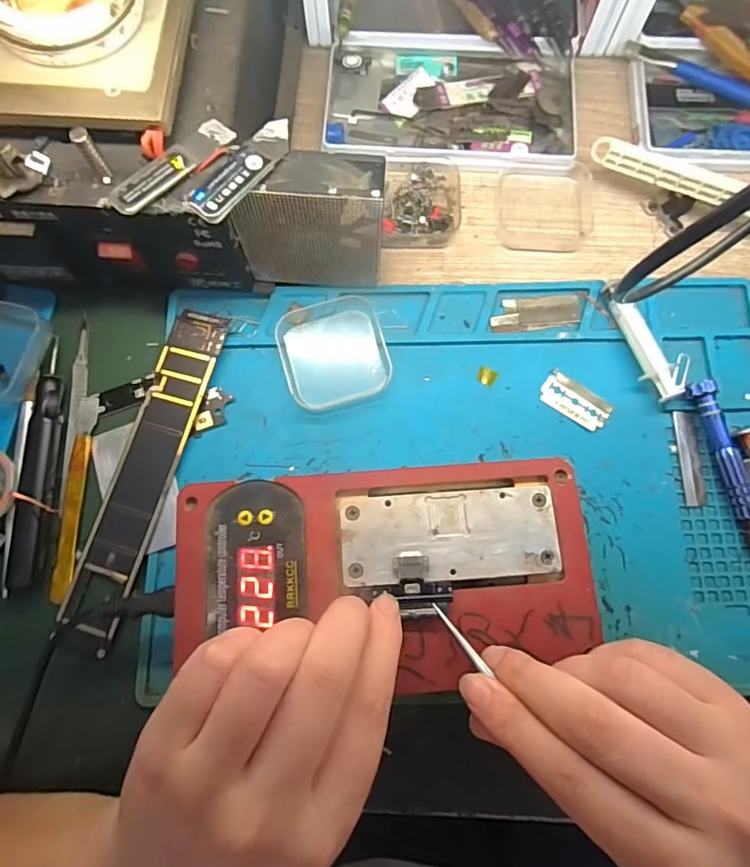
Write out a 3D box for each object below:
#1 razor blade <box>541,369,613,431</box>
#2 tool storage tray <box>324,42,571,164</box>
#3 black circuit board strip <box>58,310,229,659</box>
[{"bbox_3d":[0.124,-0.020,0.307,0.043,0.004,0.022,34,80,8],"label":"razor blade"},{"bbox_3d":[0.054,-0.237,0.362,0.173,0.020,0.102,6,78,2],"label":"tool storage tray"},{"bbox_3d":[-0.137,0.023,0.297,0.034,0.007,0.205,16,78,4],"label":"black circuit board strip"}]

